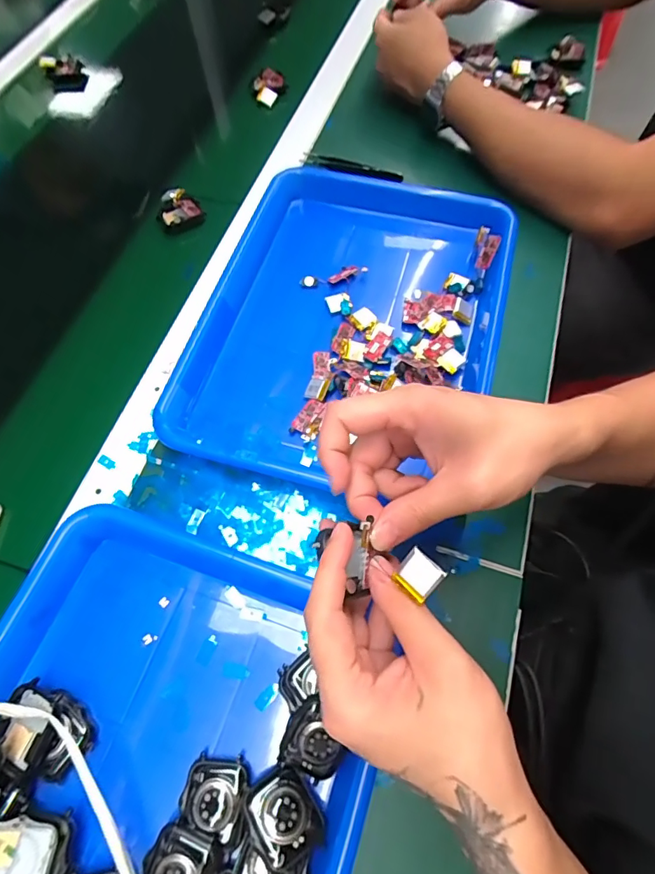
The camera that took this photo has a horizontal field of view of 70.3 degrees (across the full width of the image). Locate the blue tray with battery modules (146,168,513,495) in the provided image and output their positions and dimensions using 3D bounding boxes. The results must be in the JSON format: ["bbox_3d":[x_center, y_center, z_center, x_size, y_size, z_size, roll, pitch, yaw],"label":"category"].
[{"bbox_3d":[0.023,-0.106,0.420,0.257,0.034,0.332,15,66,7],"label":"blue tray with battery modules"}]

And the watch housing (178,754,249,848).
[{"bbox_3d":[-0.065,0.209,0.272,0.038,0.017,0.036,16,66,8],"label":"watch housing"}]

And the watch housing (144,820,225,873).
[{"bbox_3d":[-0.080,0.239,0.255,0.037,0.013,0.041,20,67,9],"label":"watch housing"}]

